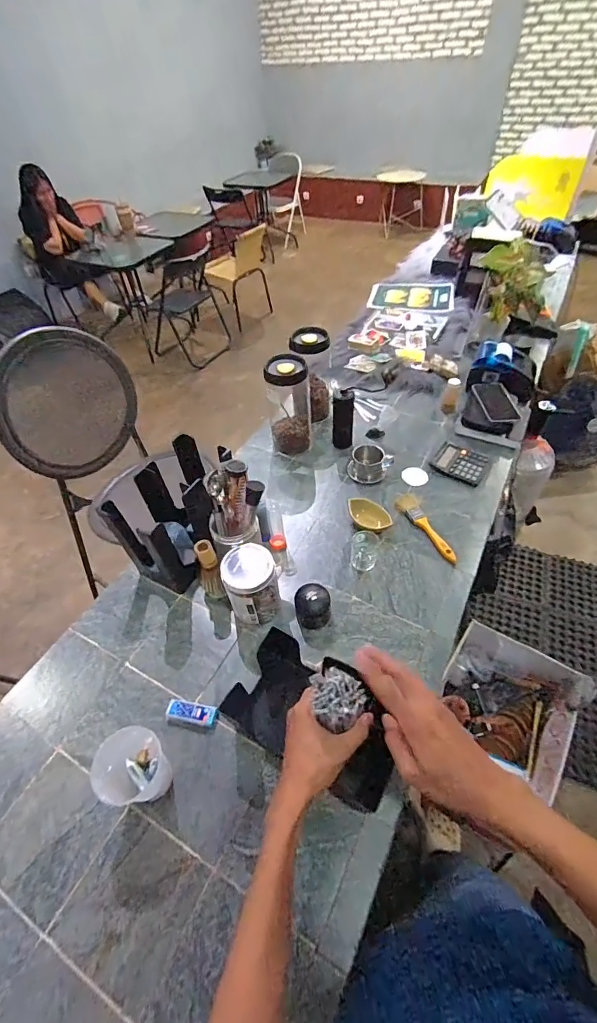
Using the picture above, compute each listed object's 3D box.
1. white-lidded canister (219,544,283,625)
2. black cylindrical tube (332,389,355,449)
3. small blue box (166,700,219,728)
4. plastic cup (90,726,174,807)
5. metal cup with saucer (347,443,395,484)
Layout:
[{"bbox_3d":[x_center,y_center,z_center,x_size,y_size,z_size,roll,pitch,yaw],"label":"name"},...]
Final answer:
[{"bbox_3d":[-0.080,0.134,0.738,0.088,0.134,0.088,-2,48,2],"label":"white-lidded canister"},{"bbox_3d":[0.112,-0.240,1.045,0.052,0.155,0.048,2,48,6],"label":"black cylindrical tube"},{"bbox_3d":[-0.166,0.316,0.653,0.082,0.013,0.031,7,49,10],"label":"small blue box"},{"bbox_3d":[-0.230,0.357,0.586,0.078,0.095,0.089,-18,49,-11],"label":"plastic cup"},{"bbox_3d":[0.167,-0.113,0.992,0.088,0.058,0.077,32,58,28],"label":"metal cup with saucer"}]

